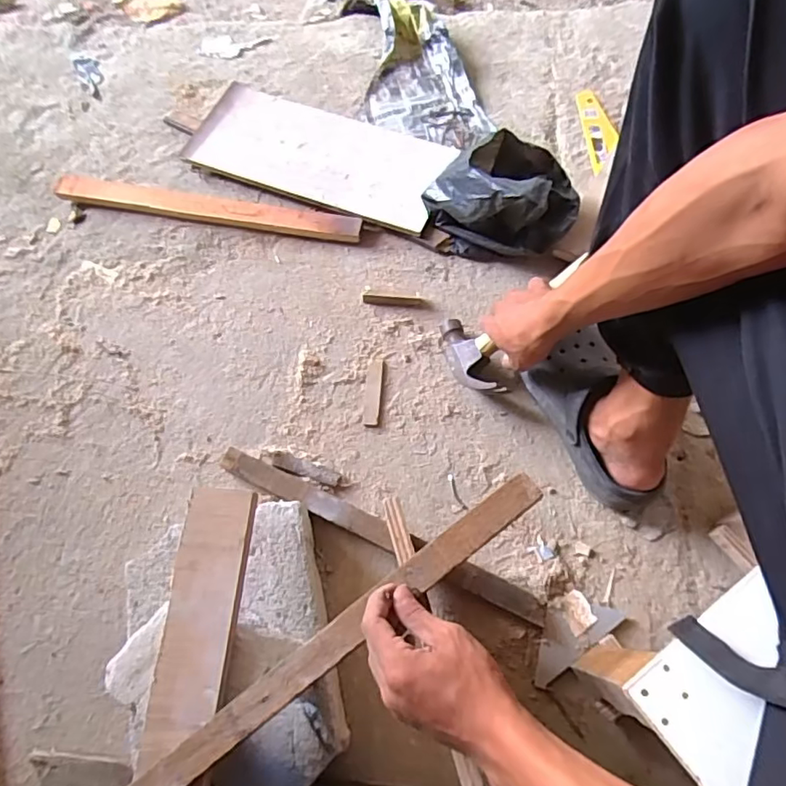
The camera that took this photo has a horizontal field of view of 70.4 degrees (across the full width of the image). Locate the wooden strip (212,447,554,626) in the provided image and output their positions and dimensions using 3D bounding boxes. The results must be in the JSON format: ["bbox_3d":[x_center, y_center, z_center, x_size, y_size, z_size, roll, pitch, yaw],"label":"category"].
[{"bbox_3d":[-0.019,0.163,0.662,0.413,0.024,0.032,24,72,11],"label":"wooden strip"}]

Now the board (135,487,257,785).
[{"bbox_3d":[-0.175,0.257,0.471,0.064,0.019,0.350,3,70,4],"label":"board"}]

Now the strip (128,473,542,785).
[{"bbox_3d":[-0.114,0.253,0.446,0.587,0.009,0.029,-36,72,-9],"label":"strip"}]

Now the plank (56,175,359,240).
[{"bbox_3d":[-0.282,-0.280,0.843,0.472,0.025,0.046,9,70,6],"label":"plank"}]

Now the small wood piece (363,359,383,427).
[{"bbox_3d":[-0.026,-0.001,0.736,0.020,0.004,0.094,3,70,4],"label":"small wood piece"}]

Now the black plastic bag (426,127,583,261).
[{"bbox_3d":[0.150,-0.272,0.760,0.193,0.140,0.129,16,71,8],"label":"black plastic bag"}]

